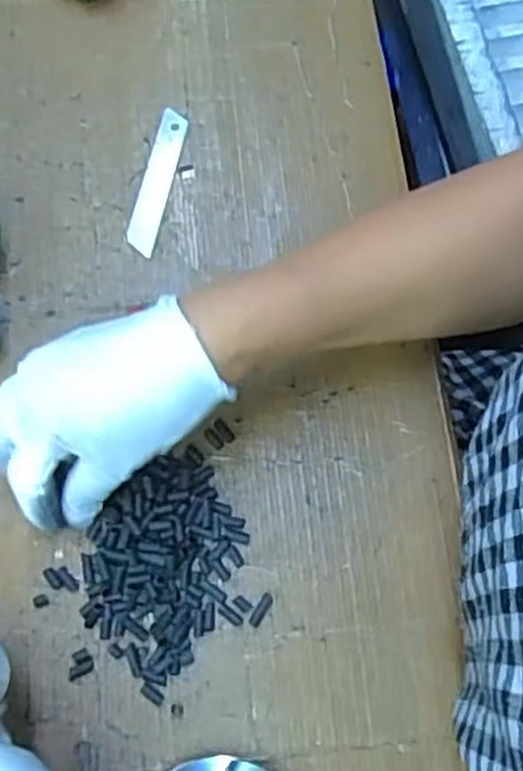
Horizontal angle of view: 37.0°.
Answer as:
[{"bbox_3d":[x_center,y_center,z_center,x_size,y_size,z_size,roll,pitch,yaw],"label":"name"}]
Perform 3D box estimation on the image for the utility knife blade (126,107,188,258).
[{"bbox_3d":[-0.064,-0.128,0.481,0.019,0.004,0.104,11,69,4],"label":"utility knife blade"}]

